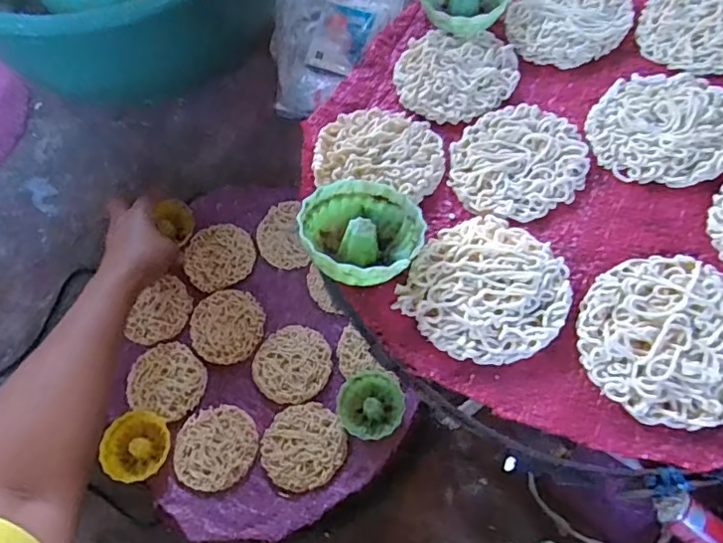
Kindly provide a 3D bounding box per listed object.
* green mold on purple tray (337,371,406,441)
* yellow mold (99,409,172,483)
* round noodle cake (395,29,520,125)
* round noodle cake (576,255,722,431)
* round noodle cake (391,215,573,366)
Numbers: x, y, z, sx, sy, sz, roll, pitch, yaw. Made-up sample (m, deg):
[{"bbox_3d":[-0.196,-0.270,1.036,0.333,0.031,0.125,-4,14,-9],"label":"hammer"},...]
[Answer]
[{"bbox_3d":[0.009,0.125,0.521,0.060,0.022,0.063,-1,66,2],"label":"green mold on purple tray"},{"bbox_3d":[-0.203,0.157,0.502,0.055,0.023,0.062,0,66,2],"label":"yellow mold"},{"bbox_3d":[0.059,-0.124,0.347,0.072,0.008,0.072,-1,66,2],"label":"round noodle cake"},{"bbox_3d":[0.135,0.027,0.240,0.070,0.021,0.075,-1,66,2],"label":"round noodle cake"},{"bbox_3d":[0.061,0.007,0.267,0.072,0.013,0.072,-1,66,2],"label":"round noodle cake"}]

